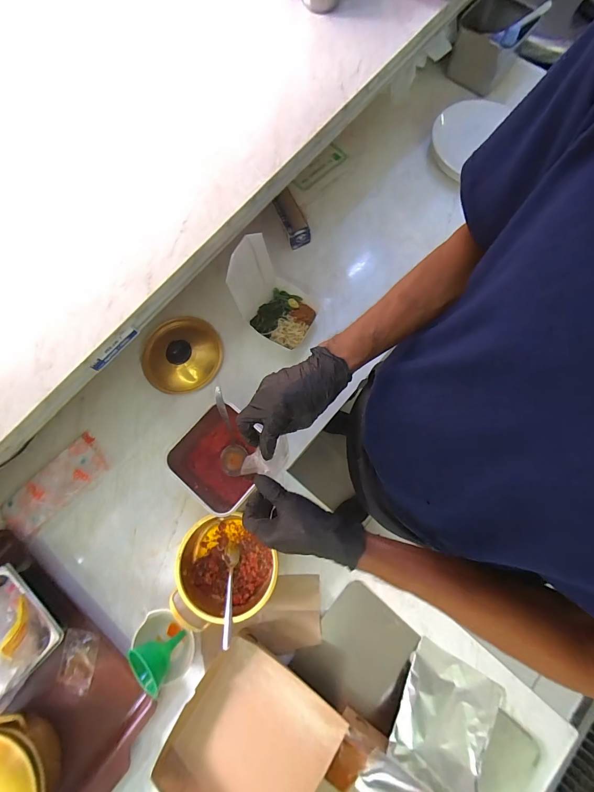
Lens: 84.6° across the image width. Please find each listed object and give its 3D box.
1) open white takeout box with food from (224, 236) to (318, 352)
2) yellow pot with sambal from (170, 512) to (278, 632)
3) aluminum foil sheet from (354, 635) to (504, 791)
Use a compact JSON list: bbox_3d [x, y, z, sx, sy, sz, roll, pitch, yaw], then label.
[{"bbox_3d":[-0.040,-0.208,0.656,0.165,0.188,0.151,25,78,8],"label":"open white takeout box with food"},{"bbox_3d":[-0.124,0.309,0.594,0.173,0.070,0.188,0,76,2],"label":"yellow pot with sambal"},{"bbox_3d":[0.234,0.572,0.523,0.180,0.044,0.253,29,78,8],"label":"aluminum foil sheet"}]

